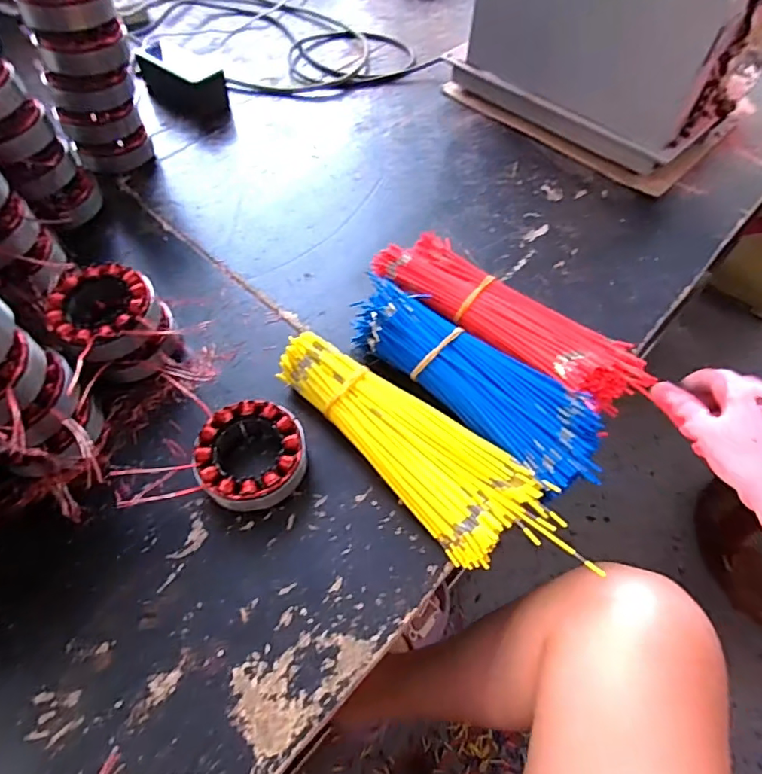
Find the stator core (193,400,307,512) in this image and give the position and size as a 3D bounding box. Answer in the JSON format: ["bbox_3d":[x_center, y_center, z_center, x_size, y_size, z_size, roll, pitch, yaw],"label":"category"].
[{"bbox_3d":[-0.106,0.061,0.435,0.087,0.038,0.093,1,58,-1],"label":"stator core"}]

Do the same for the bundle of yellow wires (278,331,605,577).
[{"bbox_3d":[0.033,0.055,0.441,0.300,0.041,0.085,40,64,21],"label":"bundle of yellow wires"}]

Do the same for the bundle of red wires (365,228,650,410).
[{"bbox_3d":[0.120,-0.070,0.505,0.270,0.034,0.081,34,62,16],"label":"bundle of red wires"}]

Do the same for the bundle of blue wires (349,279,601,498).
[{"bbox_3d":[0.082,-0.008,0.475,0.248,0.047,0.086,40,65,21],"label":"bundle of blue wires"}]

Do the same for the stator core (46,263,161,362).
[{"bbox_3d":[-0.244,-0.064,0.467,0.100,0.039,0.086,38,64,20],"label":"stator core"}]

